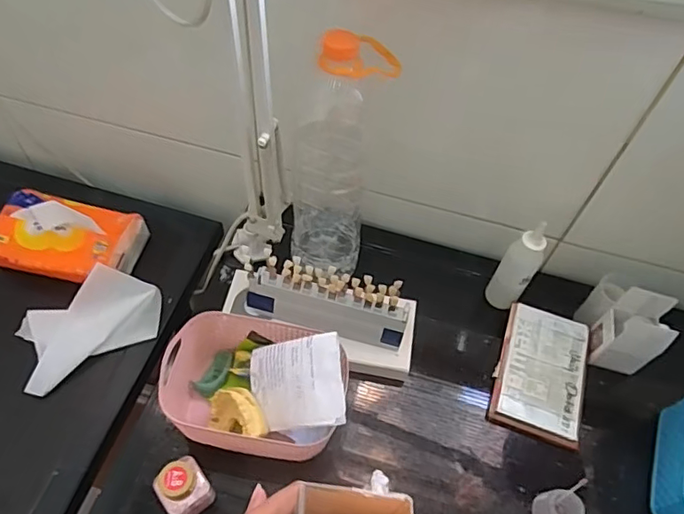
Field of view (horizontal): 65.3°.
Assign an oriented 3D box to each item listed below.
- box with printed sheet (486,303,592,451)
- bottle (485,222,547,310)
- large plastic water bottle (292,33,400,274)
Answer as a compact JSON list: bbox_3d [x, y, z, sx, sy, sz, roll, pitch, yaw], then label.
[{"bbox_3d":[0.228,0.129,0.607,0.096,0.010,0.154,20,55,9],"label":"box with printed sheet"},{"bbox_3d":[0.206,0.014,0.626,0.033,0.131,0.031,3,55,-4],"label":"bottle"},{"bbox_3d":[-0.008,-0.095,0.563,0.091,0.286,0.077,7,54,-1],"label":"large plastic water bottle"}]

